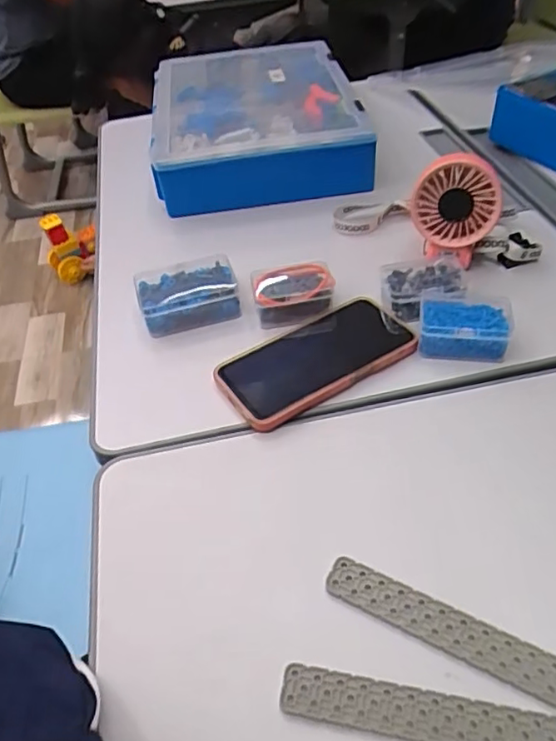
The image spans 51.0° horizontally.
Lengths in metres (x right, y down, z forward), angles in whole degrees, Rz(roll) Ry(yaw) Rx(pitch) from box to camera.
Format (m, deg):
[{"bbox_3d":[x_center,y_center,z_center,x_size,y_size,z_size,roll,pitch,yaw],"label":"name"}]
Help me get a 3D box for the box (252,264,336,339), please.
[{"bbox_3d":[0.014,-0.070,0.545,0.074,0.040,0.052,-3,44,5],"label":"box"}]

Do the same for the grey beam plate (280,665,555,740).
[{"bbox_3d":[0.076,0.181,0.306,0.148,0.004,0.027,5,46,12],"label":"grey beam plate"}]

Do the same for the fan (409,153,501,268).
[{"bbox_3d":[0.168,-0.146,0.553,0.077,0.107,0.033,-1,45,4],"label":"fan"}]

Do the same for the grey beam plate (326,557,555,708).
[{"bbox_3d":[0.099,0.149,0.337,0.148,0.004,0.025,19,50,25],"label":"grey beam plate"}]

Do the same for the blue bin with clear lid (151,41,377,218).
[{"bbox_3d":[-0.032,-0.344,0.797,0.270,0.077,0.355,-9,45,-4],"label":"blue bin with clear lid"}]

